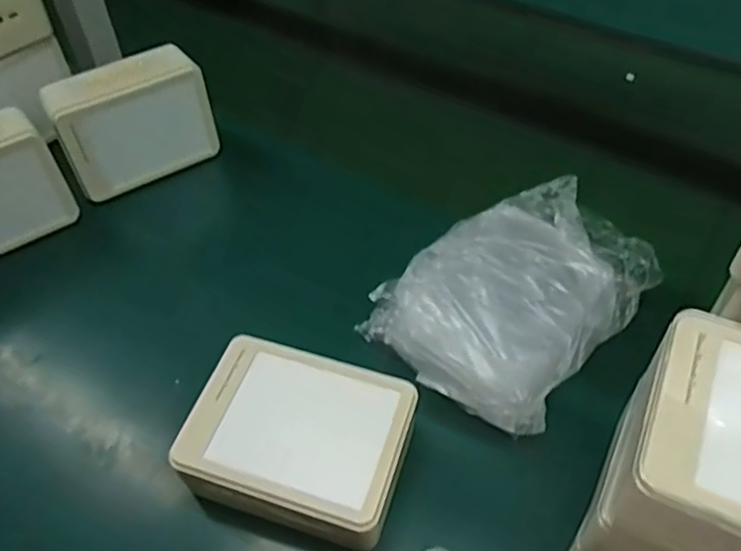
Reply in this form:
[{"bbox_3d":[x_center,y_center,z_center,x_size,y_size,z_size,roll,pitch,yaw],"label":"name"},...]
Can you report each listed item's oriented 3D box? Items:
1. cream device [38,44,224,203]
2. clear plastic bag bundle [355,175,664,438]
[{"bbox_3d":[-0.225,-0.147,0.618,0.142,0.105,0.047,-27,53,-22],"label":"cream device"},{"bbox_3d":[0.115,0.010,0.502,0.219,0.052,0.146,-36,57,-27],"label":"clear plastic bag bundle"}]

